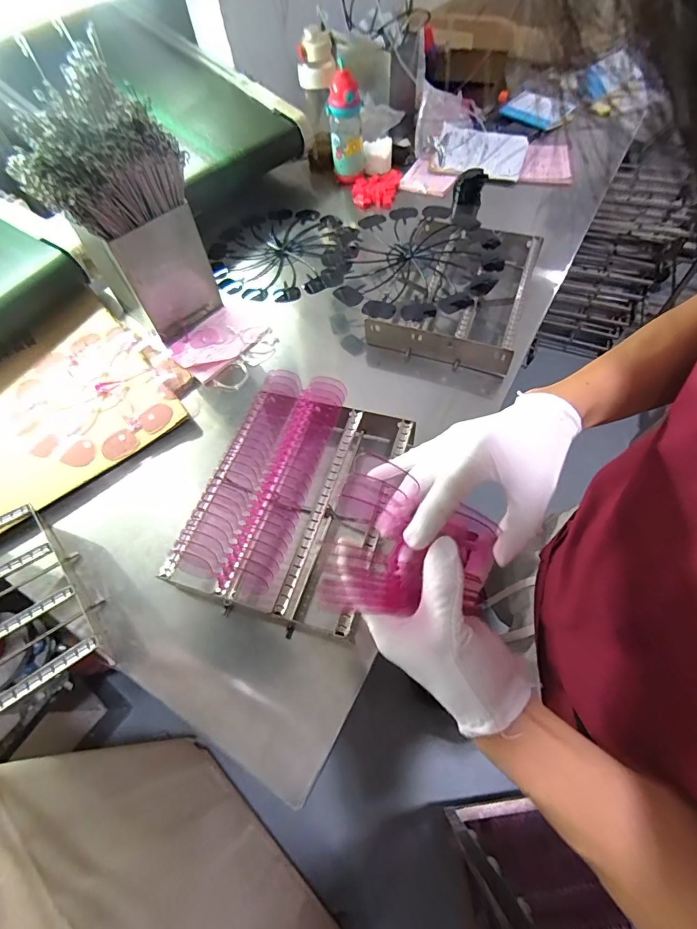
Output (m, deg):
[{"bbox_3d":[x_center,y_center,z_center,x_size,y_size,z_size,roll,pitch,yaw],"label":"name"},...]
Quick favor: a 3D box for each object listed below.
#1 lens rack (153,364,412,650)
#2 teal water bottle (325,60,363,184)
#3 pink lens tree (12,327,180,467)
[{"bbox_3d":[-0.071,0.051,0.568,0.237,0.128,0.314,18,62,13],"label":"lens rack"},{"bbox_3d":[-0.005,-0.800,0.975,0.082,0.190,0.068,-4,60,1],"label":"teal water bottle"},{"bbox_3d":[-0.436,-0.122,0.703,0.254,0.018,0.279,-40,65,-18],"label":"pink lens tree"}]

